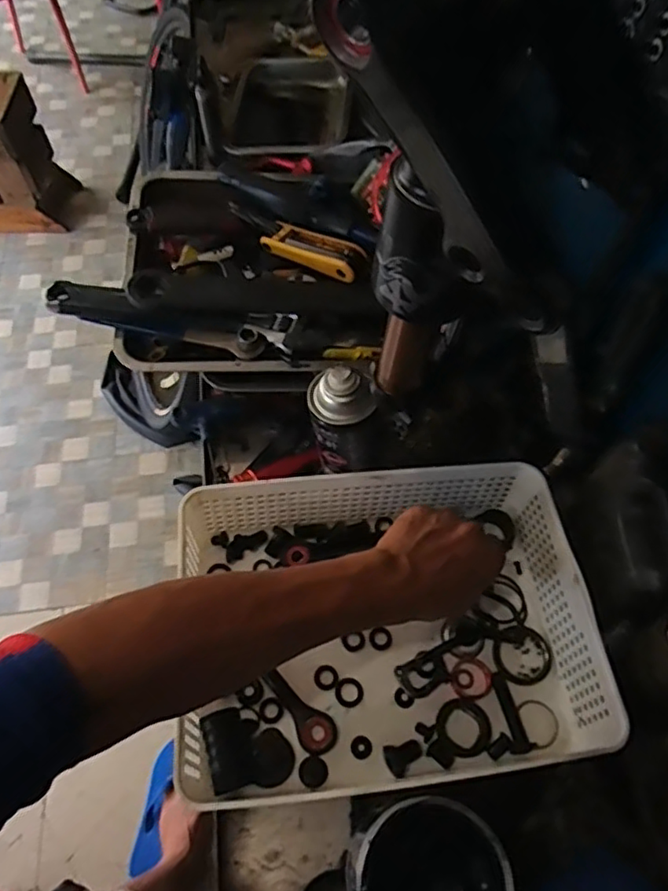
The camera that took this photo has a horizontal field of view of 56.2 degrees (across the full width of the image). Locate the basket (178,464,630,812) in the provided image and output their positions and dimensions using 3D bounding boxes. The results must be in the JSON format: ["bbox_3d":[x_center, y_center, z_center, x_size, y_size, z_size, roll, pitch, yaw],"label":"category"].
[{"bbox_3d":[0.043,0.148,0.534,0.321,0.085,0.242,-5,61,-5],"label":"basket"}]

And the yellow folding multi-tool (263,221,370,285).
[{"bbox_3d":[-0.023,-0.218,0.697,0.119,0.026,0.044,26,62,15],"label":"yellow folding multi-tool"}]

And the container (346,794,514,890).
[{"bbox_3d":[0.066,0.312,0.445,0.094,0.082,0.100,0,59,0],"label":"container"}]

